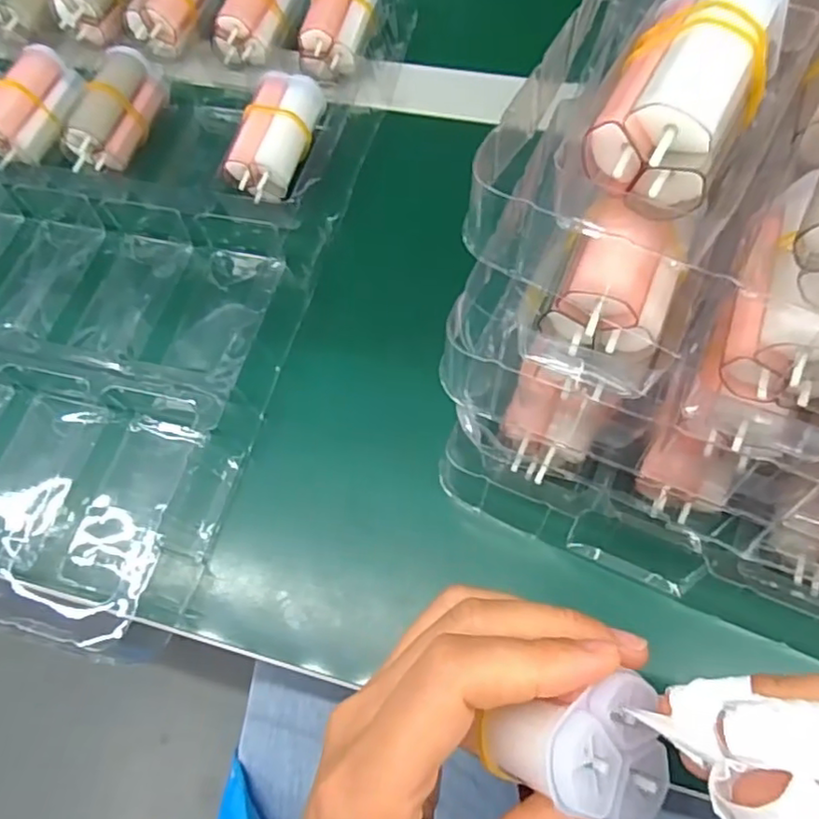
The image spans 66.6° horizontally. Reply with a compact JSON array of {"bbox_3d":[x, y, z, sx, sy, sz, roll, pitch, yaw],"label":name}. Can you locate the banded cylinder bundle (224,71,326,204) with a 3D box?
[{"bbox_3d":[-0.069,-0.142,0.322,0.035,0.023,0.068,18,80,9],"label":"banded cylinder bundle"}]

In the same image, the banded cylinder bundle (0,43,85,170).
[{"bbox_3d":[-0.211,-0.169,0.346,0.031,0.026,0.069,20,68,10],"label":"banded cylinder bundle"}]

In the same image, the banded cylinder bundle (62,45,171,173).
[{"bbox_3d":[-0.161,-0.164,0.344,0.025,0.034,0.068,18,68,9],"label":"banded cylinder bundle"}]

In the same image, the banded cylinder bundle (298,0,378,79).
[{"bbox_3d":[-0.040,-0.223,0.353,0.031,0.020,0.066,16,79,9],"label":"banded cylinder bundle"}]

